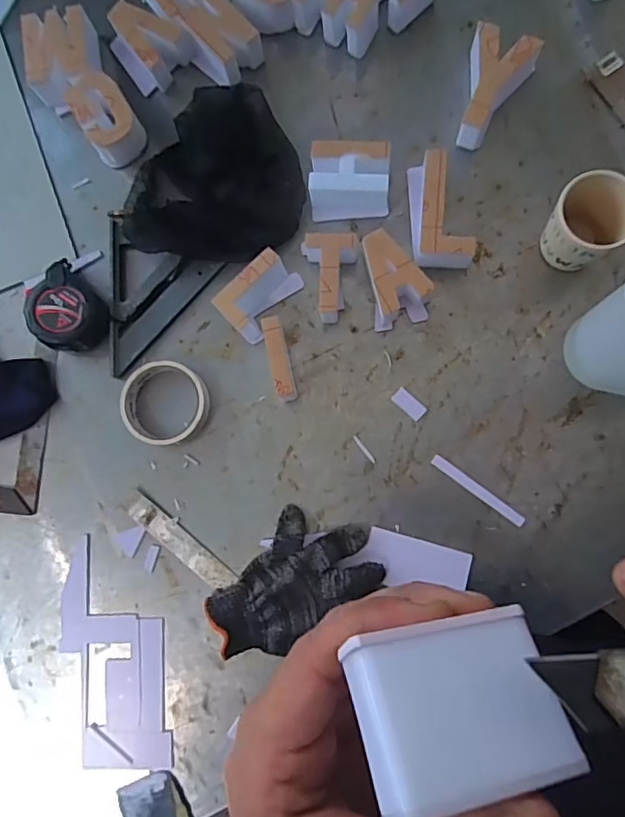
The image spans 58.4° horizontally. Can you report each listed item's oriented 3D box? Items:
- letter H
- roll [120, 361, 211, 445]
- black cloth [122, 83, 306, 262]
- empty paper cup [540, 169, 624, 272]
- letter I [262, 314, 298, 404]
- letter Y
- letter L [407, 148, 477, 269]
[{"bbox_3d":[0.040,-0.242,0.593,0.082,0.046,0.066,-1,84,5],"label":"letter H"},{"bbox_3d":[-0.156,-0.005,0.593,0.088,0.027,0.086,0,84,5],"label":"roll"},{"bbox_3d":[-0.103,-0.262,0.608,0.183,0.049,0.194,5,85,5],"label":"black cloth"},{"bbox_3d":[0.261,-0.178,0.546,0.068,0.085,0.066,0,84,5],"label":"empty paper cup"},{"bbox_3d":[-0.034,-0.051,0.580,0.018,0.047,0.081,-11,83,4],"label":"letter I"},{"bbox_3d":[0.182,-0.334,0.588,0.068,0.049,0.116,26,87,7],"label":"letter Y"},{"bbox_3d":[0.132,-0.200,0.581,0.057,0.046,0.121,-4,84,4],"label":"letter L"}]

